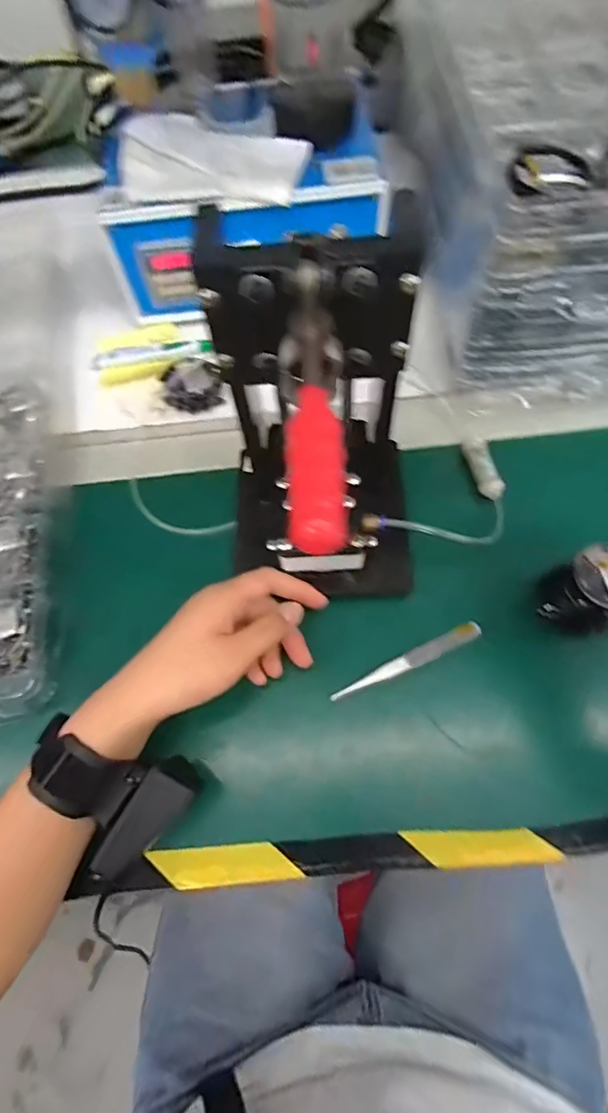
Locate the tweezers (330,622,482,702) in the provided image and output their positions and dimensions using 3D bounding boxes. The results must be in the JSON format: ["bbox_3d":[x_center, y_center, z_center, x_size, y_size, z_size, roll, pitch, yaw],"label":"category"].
[{"bbox_3d":[0.073,0.073,0.347,0.117,0.015,0.013,-25,67,-8],"label":"tweezers"}]

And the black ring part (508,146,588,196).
[{"bbox_3d":[0.142,-0.229,0.294,0.050,0.006,0.050,-1,66,2],"label":"black ring part"}]

